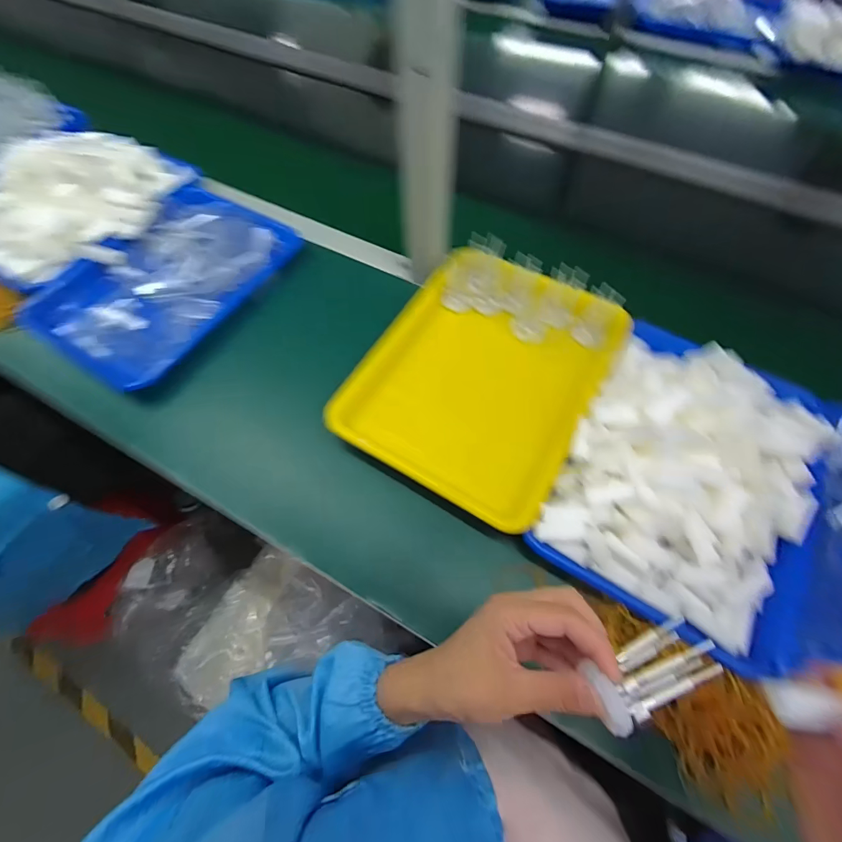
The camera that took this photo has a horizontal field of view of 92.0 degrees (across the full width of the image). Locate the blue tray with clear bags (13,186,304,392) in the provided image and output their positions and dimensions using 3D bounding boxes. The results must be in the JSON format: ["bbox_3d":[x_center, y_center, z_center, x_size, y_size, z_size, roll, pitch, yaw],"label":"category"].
[{"bbox_3d":[-0.370,-0.212,0.591,0.232,0.064,0.335,29,66,15],"label":"blue tray with clear bags"}]

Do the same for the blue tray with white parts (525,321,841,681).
[{"bbox_3d":[0.288,0.039,0.409,0.239,0.061,0.325,28,66,15],"label":"blue tray with white parts"}]

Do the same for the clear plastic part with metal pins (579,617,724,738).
[{"bbox_3d":[0.137,0.149,0.242,0.078,0.035,0.033,-22,64,-11],"label":"clear plastic part with metal pins"}]

